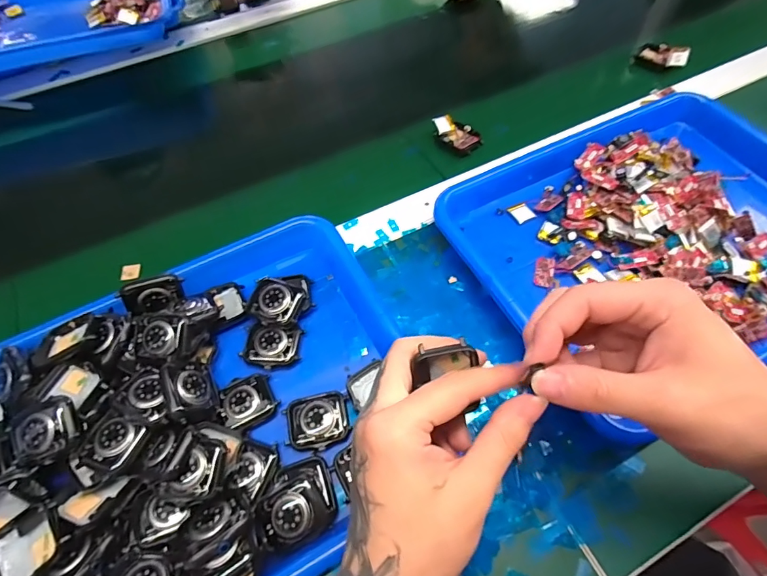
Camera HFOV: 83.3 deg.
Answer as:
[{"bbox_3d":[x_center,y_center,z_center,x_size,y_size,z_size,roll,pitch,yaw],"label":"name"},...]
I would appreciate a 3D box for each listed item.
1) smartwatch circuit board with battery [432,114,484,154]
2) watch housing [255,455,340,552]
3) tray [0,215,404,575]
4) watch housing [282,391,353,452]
[{"bbox_3d":[0.081,-0.169,0.471,0.054,0.015,0.036,40,68,22],"label":"smartwatch circuit board with battery"},{"bbox_3d":[-0.056,0.137,0.277,0.049,0.013,0.046,-20,60,-10],"label":"watch housing"},{"bbox_3d":[-0.139,0.095,0.298,0.328,0.040,0.249,-26,62,-13],"label":"tray"},{"bbox_3d":[-0.047,0.095,0.308,0.045,0.006,0.036,-13,59,-6],"label":"watch housing"}]

